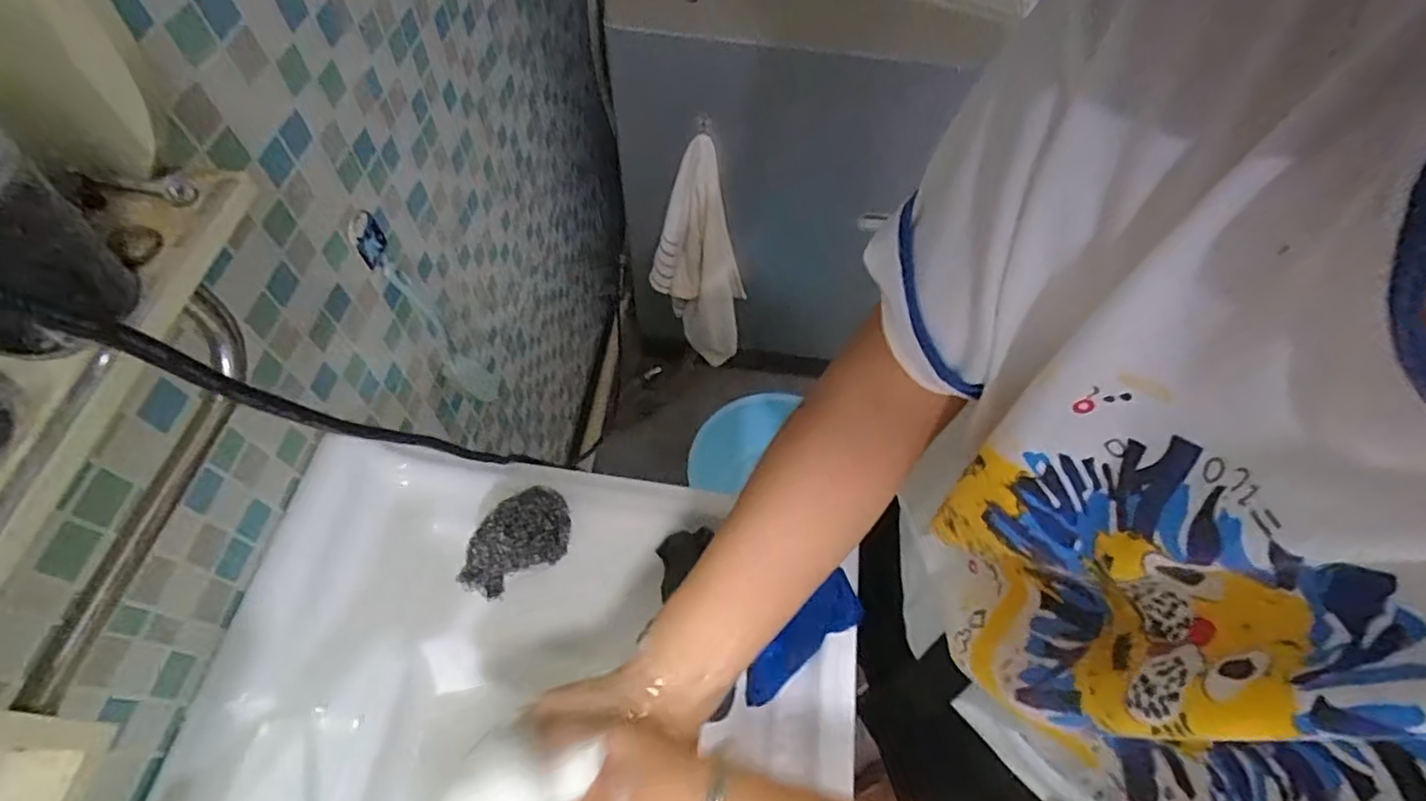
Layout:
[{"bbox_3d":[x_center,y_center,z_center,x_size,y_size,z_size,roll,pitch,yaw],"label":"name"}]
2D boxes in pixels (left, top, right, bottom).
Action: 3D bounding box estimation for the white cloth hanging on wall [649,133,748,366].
[{"bbox_3d":[-0.023,-0.240,1.189,0.160,0.480,0.077,15,61,6],"label":"white cloth hanging on wall"}]

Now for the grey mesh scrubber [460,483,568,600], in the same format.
[{"bbox_3d":[-0.165,0.112,0.530,0.096,0.052,0.059,-26,65,-16],"label":"grey mesh scrubber"}]

